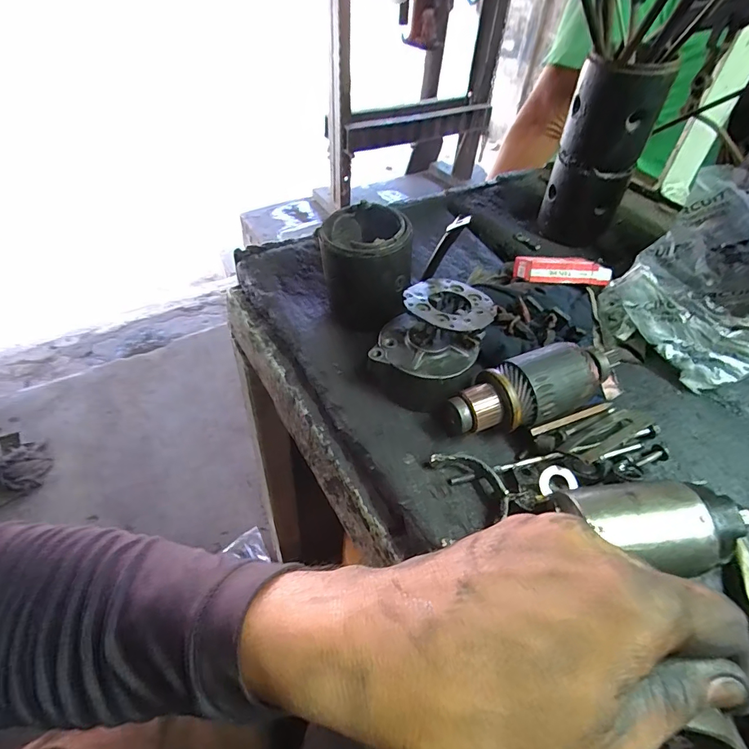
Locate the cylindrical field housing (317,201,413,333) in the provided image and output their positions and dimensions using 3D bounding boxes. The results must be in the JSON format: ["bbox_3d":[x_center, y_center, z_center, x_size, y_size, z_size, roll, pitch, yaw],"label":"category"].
[{"bbox_3d":[-0.009,-0.097,0.395,0.075,0.090,0.073,2,49,-2],"label":"cylindrical field housing"}]

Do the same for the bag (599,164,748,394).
[{"bbox_3d":[0.287,-0.076,0.357,0.112,0.118,0.137,-31,57,-26],"label":"bag"}]

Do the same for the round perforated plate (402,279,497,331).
[{"bbox_3d":[0.060,-0.056,0.339,0.068,0.004,0.067,5,42,-5],"label":"round perforated plate"}]

